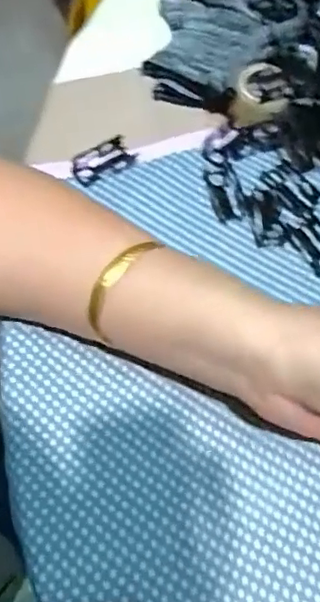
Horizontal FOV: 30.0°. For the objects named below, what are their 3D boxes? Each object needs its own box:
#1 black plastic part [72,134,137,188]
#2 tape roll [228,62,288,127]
[{"bbox_3d":[-0.036,-0.089,0.377,0.038,0.013,0.022,-19,63,-13],"label":"black plastic part"},{"bbox_3d":[0.066,-0.133,0.387,0.034,0.022,0.038,18,61,7],"label":"tape roll"}]

